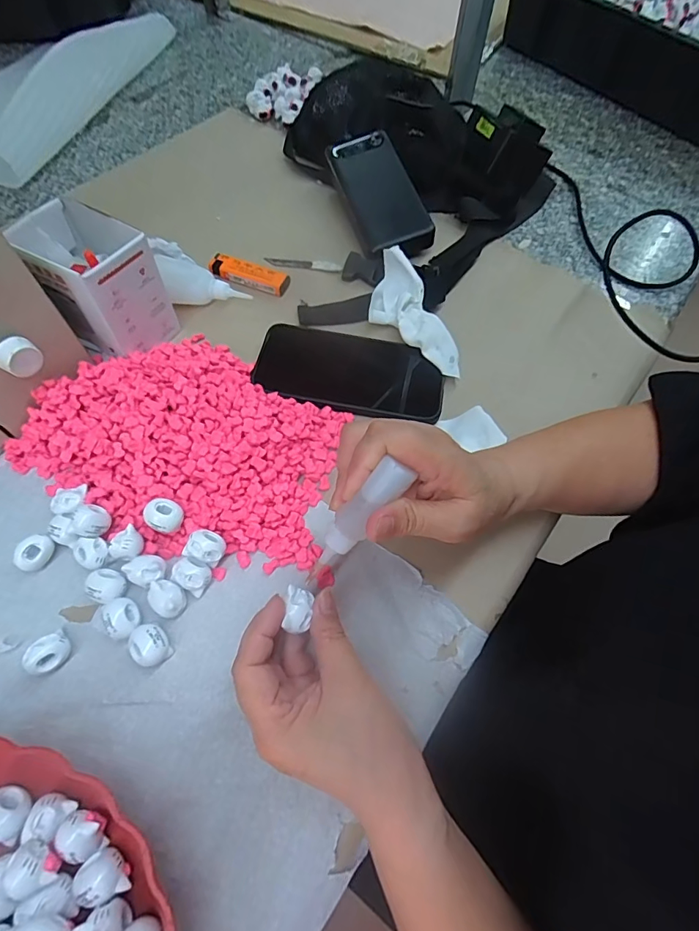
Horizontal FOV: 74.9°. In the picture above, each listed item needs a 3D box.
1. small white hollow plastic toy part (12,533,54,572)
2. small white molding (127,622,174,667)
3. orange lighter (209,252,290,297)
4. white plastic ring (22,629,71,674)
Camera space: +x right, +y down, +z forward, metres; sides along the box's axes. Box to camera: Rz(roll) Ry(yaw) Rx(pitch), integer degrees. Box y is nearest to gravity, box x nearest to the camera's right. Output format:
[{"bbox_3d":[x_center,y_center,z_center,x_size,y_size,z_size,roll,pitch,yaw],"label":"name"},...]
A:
[{"bbox_3d":[-0.217,0.061,0.316,0.019,0.019,0.024,13,62,3],"label":"small white hollow plastic toy part"},{"bbox_3d":[-0.128,0.115,0.291,0.025,0.017,0.022,41,66,17],"label":"small white molding"},{"bbox_3d":[-0.101,-0.192,0.455,0.082,0.012,0.023,17,62,5],"label":"orange lighter"},{"bbox_3d":[-0.187,0.119,0.286,0.019,0.019,0.024,32,64,13],"label":"white plastic ring"}]

